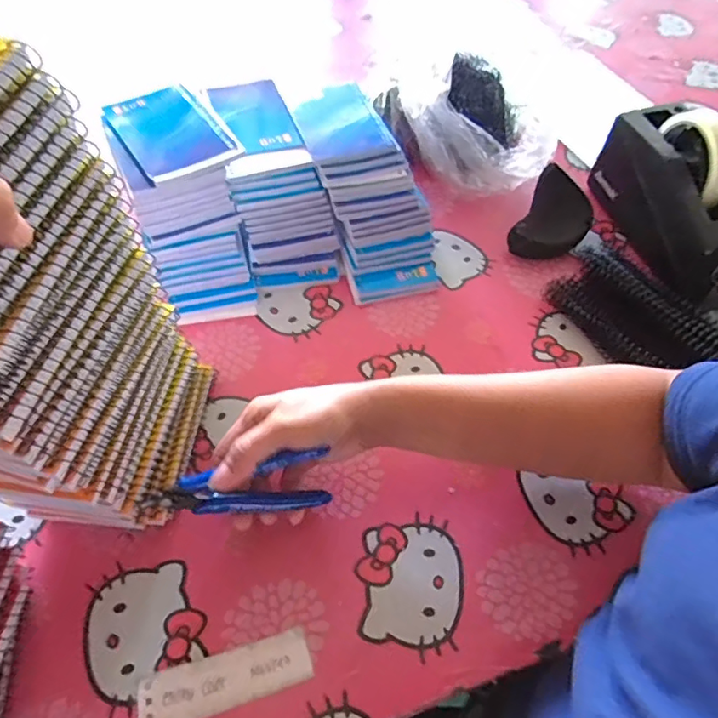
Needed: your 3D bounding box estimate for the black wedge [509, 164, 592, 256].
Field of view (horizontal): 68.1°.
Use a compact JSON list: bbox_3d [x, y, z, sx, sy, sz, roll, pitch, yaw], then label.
[{"bbox_3d":[0.201,-0.144,0.543,0.066,0.048,0.092,27,59,16],"label":"black wedge"}]

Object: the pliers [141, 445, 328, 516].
[{"bbox_3d":[-0.079,0.084,0.349,0.120,0.050,0.020,-3,55,-12],"label":"pliers"}]

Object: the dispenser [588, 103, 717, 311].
[{"bbox_3d":[0.312,-0.156,0.512,0.077,0.114,0.201,-13,57,-10],"label":"dispenser"}]

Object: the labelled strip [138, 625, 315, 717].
[{"bbox_3d":[-0.083,0.201,0.334,0.105,0.004,0.032,-13,57,-10],"label":"labelled strip"}]

